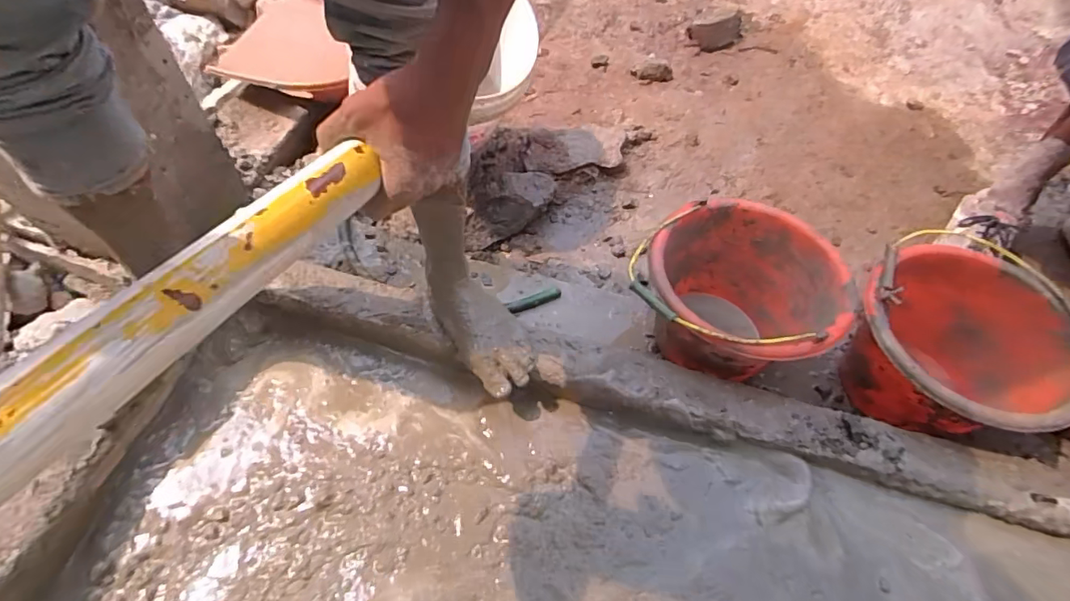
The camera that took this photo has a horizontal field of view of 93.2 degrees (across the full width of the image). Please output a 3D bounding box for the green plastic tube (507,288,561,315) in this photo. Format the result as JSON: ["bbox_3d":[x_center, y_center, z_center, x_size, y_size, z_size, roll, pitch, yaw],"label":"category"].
[{"bbox_3d":[0.002,0.000,0.891,0.098,0.014,0.027,-18,60,-17],"label":"green plastic tube"}]

